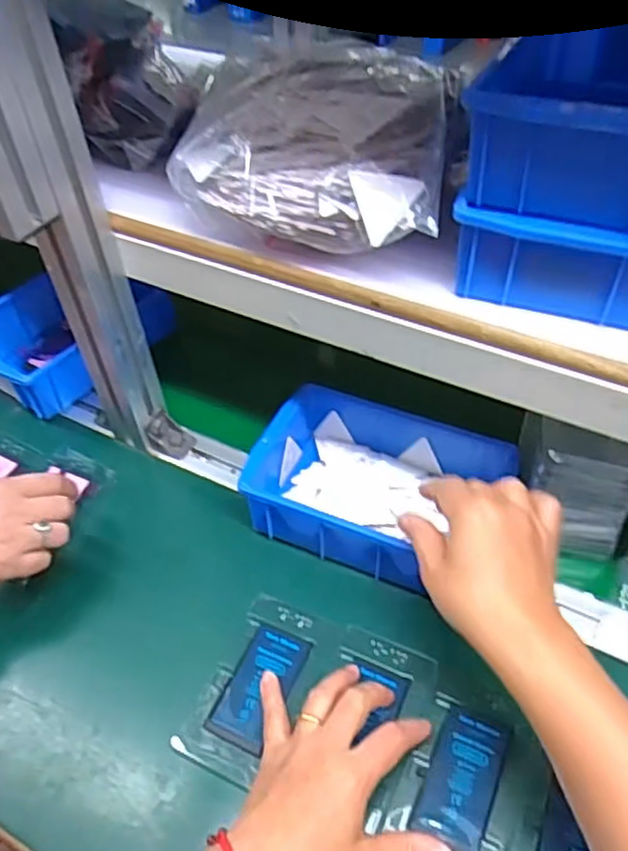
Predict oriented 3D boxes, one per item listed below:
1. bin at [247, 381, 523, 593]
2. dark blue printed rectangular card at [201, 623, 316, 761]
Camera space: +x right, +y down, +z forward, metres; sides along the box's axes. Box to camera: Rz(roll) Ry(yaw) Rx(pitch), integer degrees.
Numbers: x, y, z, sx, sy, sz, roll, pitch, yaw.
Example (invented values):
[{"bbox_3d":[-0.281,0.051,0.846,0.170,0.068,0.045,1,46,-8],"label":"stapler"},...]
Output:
[{"bbox_3d":[0.056,0.042,0.574,0.194,0.059,0.163,18,50,18],"label":"bin"},{"bbox_3d":[-0.040,0.189,0.491,0.044,0.006,0.085,22,54,21],"label":"dark blue printed rectangular card"}]

